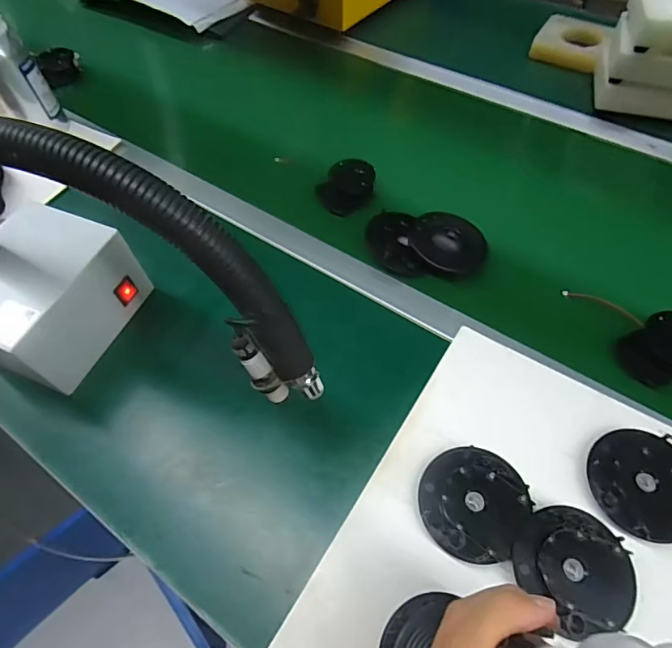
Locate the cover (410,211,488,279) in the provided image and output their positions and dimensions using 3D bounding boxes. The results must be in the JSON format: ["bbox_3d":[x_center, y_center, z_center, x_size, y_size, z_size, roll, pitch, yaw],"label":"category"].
[{"bbox_3d":[0.136,-0.092,0.570,0.090,0.039,0.076,23,61,16],"label":"cover"}]

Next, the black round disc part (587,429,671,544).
[{"bbox_3d":[0.277,0.143,0.416,0.092,0.013,0.093,-1,57,1],"label":"black round disc part"}]

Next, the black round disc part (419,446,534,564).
[{"bbox_3d":[0.121,0.155,0.412,0.089,0.013,0.092,-1,57,1],"label":"black round disc part"}]

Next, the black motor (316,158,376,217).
[{"bbox_3d":[0.015,-0.185,0.624,0.061,0.036,0.078,29,62,19],"label":"black motor"}]

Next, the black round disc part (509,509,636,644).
[{"bbox_3d":[0.196,0.198,0.377,0.088,0.010,0.092,-1,57,1],"label":"black round disc part"}]

